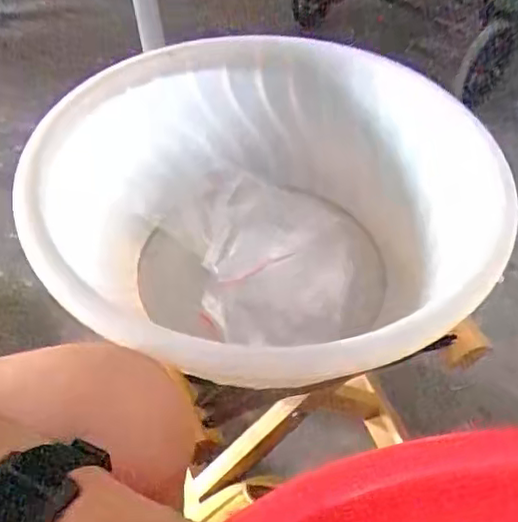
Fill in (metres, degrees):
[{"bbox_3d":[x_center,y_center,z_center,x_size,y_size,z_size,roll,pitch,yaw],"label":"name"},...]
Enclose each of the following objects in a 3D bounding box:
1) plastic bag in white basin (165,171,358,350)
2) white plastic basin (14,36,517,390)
[{"bbox_3d":[0.005,-0.009,0.572,0.154,0.047,0.187,-12,49,-8],"label":"plastic bag in white basin"},{"bbox_3d":[0.004,-0.029,0.516,0.325,0.168,0.296,-1,49,2],"label":"white plastic basin"}]

